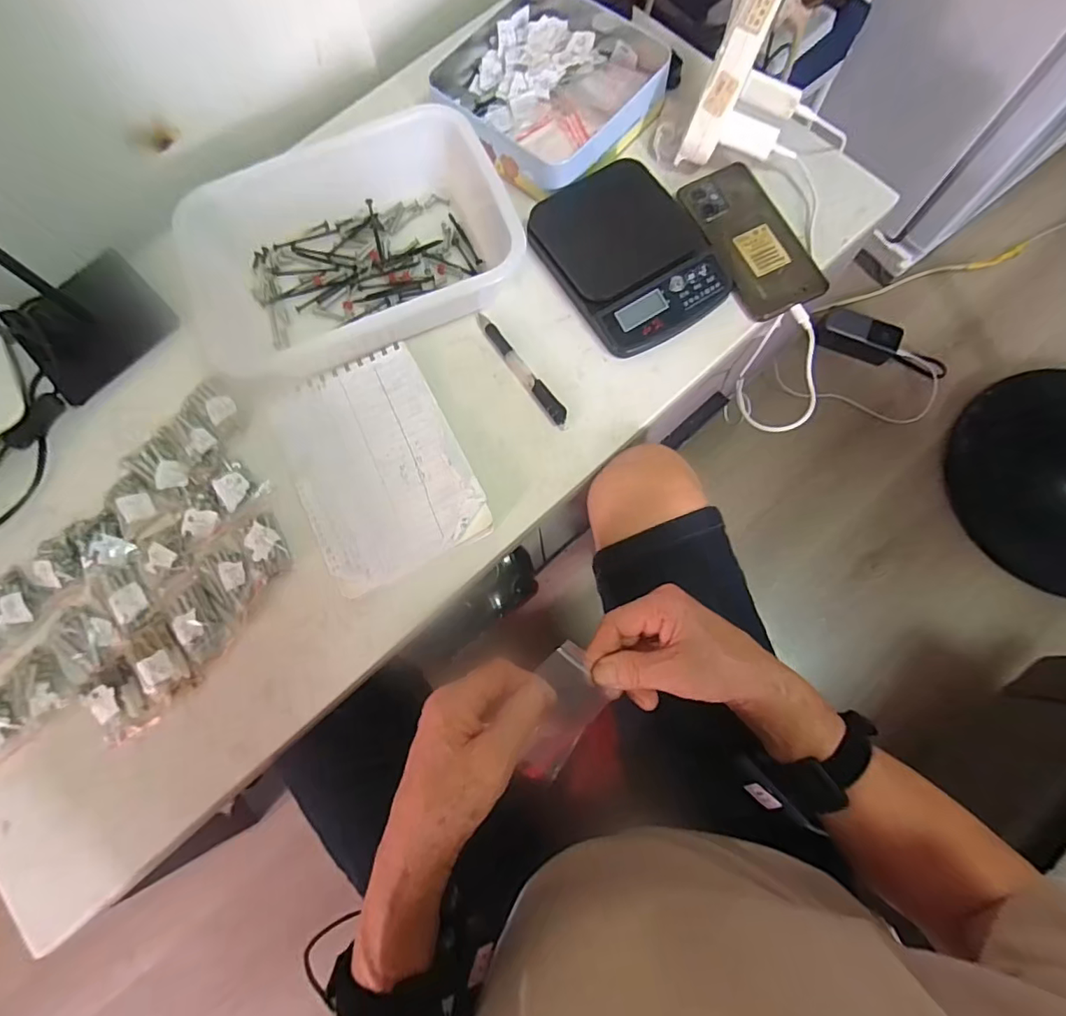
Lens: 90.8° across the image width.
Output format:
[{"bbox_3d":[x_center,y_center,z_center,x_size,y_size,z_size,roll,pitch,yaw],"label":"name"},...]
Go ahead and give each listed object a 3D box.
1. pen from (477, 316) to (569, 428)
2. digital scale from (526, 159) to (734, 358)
[{"bbox_3d":[-0.010,-0.129,0.488,0.016,0.009,0.135,-35,81,-6],"label":"pen"},{"bbox_3d":[0.095,-0.245,0.505,0.145,0.024,0.177,-34,81,-6],"label":"digital scale"}]

